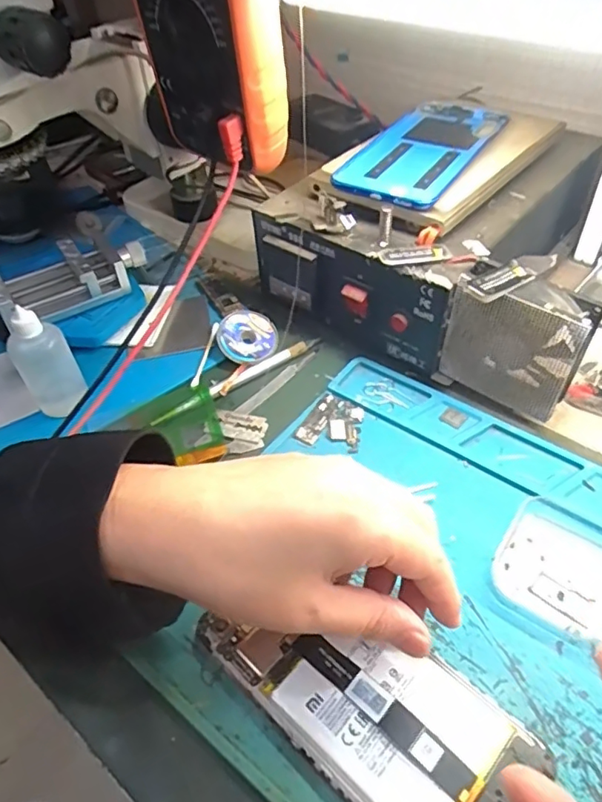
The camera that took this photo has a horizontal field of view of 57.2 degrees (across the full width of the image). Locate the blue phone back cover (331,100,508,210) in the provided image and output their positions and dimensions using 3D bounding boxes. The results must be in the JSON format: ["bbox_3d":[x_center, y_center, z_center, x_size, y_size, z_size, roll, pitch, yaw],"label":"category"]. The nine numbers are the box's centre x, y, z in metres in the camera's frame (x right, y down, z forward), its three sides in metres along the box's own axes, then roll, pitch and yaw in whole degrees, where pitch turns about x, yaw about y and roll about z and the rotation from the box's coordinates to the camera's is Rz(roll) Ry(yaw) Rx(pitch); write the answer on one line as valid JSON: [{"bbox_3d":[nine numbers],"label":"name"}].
[{"bbox_3d":[0.092,-0.189,0.413,0.077,0.008,0.170,23,53,22],"label":"blue phone back cover"}]

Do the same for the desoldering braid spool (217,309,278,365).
[{"bbox_3d":[-0.041,-0.049,0.425,0.044,0.010,0.047,6,60,-10],"label":"desoldering braid spool"}]

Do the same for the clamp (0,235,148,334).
[{"bbox_3d":[-0.196,-0.097,0.442,0.136,0.035,0.059,-35,53,-24],"label":"clamp"}]

